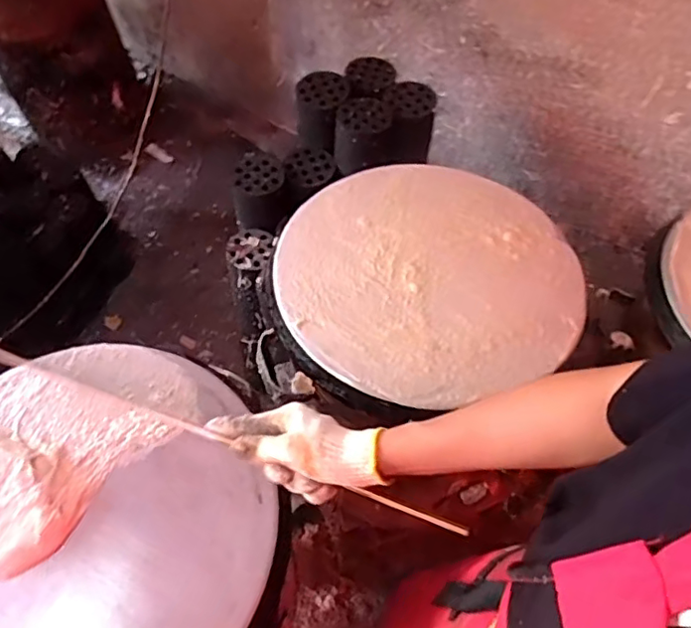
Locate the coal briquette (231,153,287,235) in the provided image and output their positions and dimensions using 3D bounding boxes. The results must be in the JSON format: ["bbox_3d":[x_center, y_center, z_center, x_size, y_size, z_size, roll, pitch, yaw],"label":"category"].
[{"bbox_3d":[-0.158,-0.224,1.101,0.104,0.103,0.101,0,57,-2],"label":"coal briquette"}]

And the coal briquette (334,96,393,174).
[{"bbox_3d":[0.031,-0.333,1.066,0.097,0.084,0.107,3,57,0],"label":"coal briquette"}]

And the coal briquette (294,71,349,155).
[{"bbox_3d":[-0.045,-0.380,1.091,0.096,0.098,0.101,21,59,11],"label":"coal briquette"}]

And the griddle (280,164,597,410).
[{"bbox_3d":[0.104,-0.055,0.713,0.365,0.018,0.339,1,57,-1],"label":"griddle"}]

